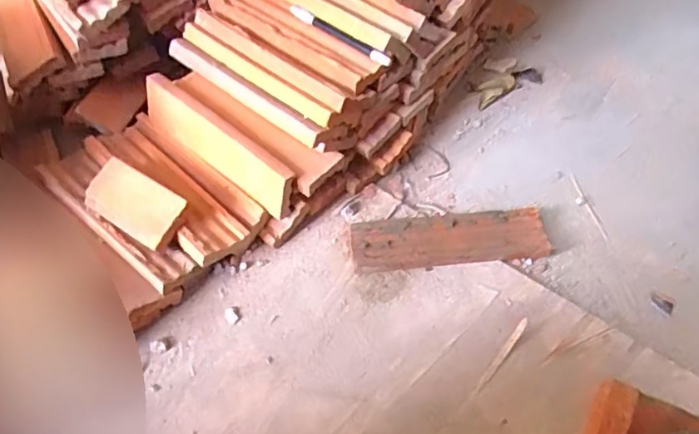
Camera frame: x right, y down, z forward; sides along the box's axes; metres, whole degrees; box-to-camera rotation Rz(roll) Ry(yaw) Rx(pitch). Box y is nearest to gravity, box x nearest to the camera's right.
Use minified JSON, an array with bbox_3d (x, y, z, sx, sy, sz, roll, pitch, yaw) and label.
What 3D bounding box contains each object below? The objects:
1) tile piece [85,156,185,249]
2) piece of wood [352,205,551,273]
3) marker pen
[{"bbox_3d":[-0.232,-0.016,0.604,0.118,0.015,0.060,29,87,25],"label":"tile piece"},{"bbox_3d":[0.114,0.025,0.647,0.220,0.013,0.062,-4,67,-6],"label":"piece of wood"},{"bbox_3d":[-0.011,-0.207,0.648,0.142,0.015,0.017,36,60,23],"label":"marker pen"}]

